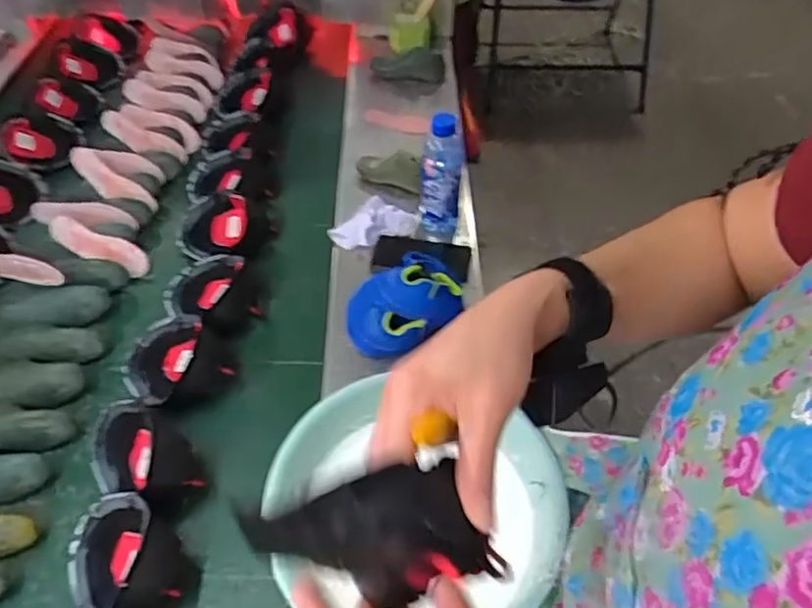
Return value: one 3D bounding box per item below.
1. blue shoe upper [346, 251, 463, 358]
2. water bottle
[{"bbox_3d":[-0.005,0.001,0.903,0.162,0.115,0.105,1,49,0],"label":"blue shoe upper"},{"bbox_3d":[0.056,-0.204,1.034,0.072,0.218,0.063,7,49,5],"label":"water bottle"}]

